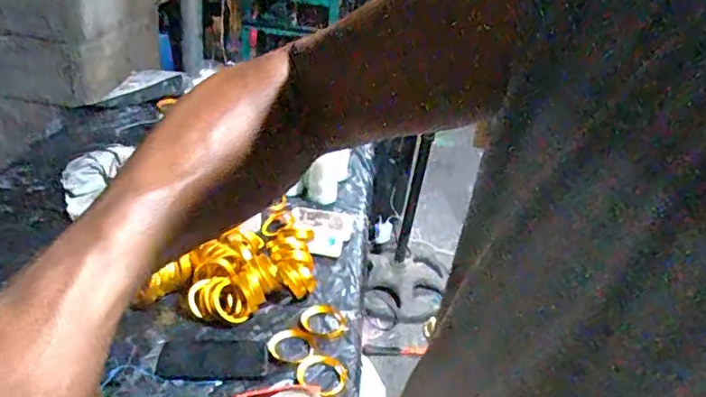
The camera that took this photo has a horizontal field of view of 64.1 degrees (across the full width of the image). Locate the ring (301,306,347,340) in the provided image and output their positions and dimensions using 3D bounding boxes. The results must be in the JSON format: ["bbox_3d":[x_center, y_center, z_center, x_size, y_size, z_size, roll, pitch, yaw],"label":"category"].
[{"bbox_3d":[-0.049,0.207,0.947,0.070,0.006,0.078,-10,33,-28],"label":"ring"}]

